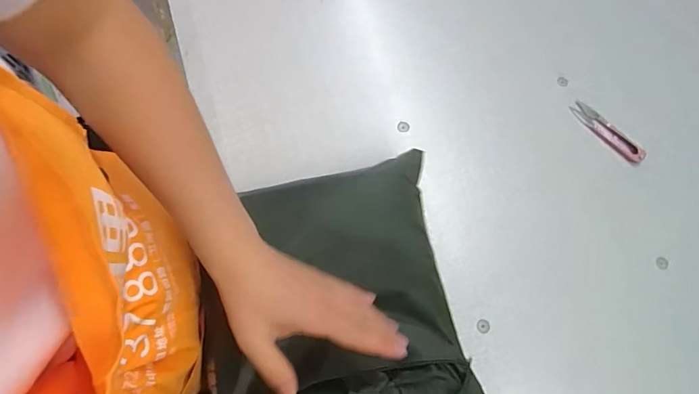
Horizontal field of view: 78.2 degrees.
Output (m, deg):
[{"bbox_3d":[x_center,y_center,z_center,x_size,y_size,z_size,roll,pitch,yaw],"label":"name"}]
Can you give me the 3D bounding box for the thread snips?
[{"bbox_3d":[0.321,-0.082,0.533,0.023,0.007,0.101,-38,76,-14],"label":"thread snips"}]

